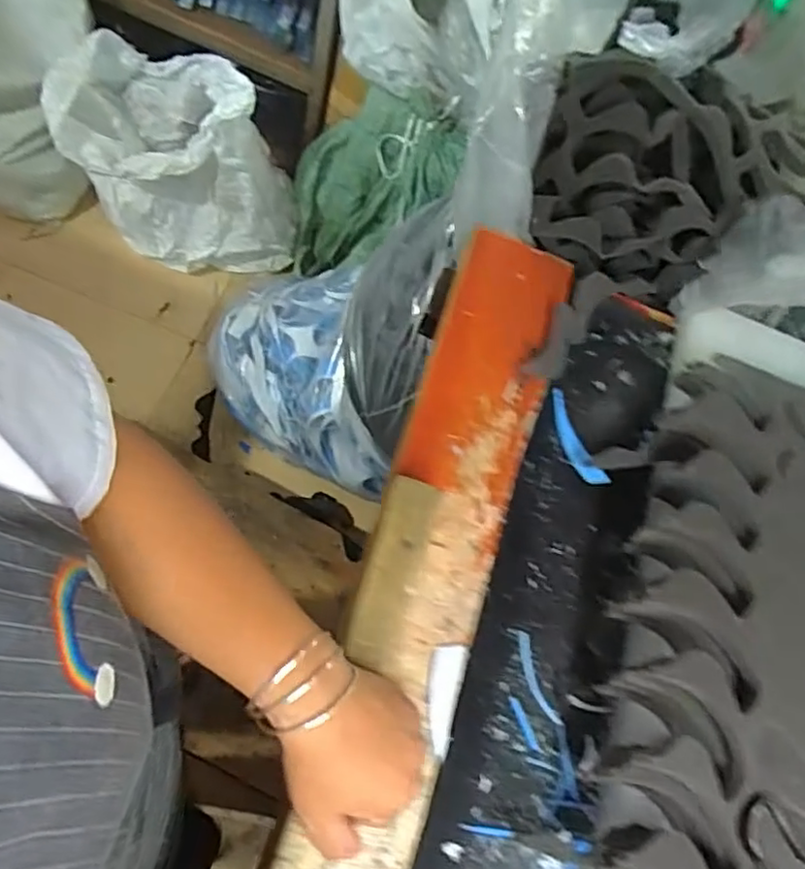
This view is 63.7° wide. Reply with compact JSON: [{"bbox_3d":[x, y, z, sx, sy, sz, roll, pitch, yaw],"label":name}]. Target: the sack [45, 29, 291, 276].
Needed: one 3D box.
[{"bbox_3d":[-0.477,-0.570,1.417,0.423,0.522,0.200,17,65,6],"label":"sack"}]

